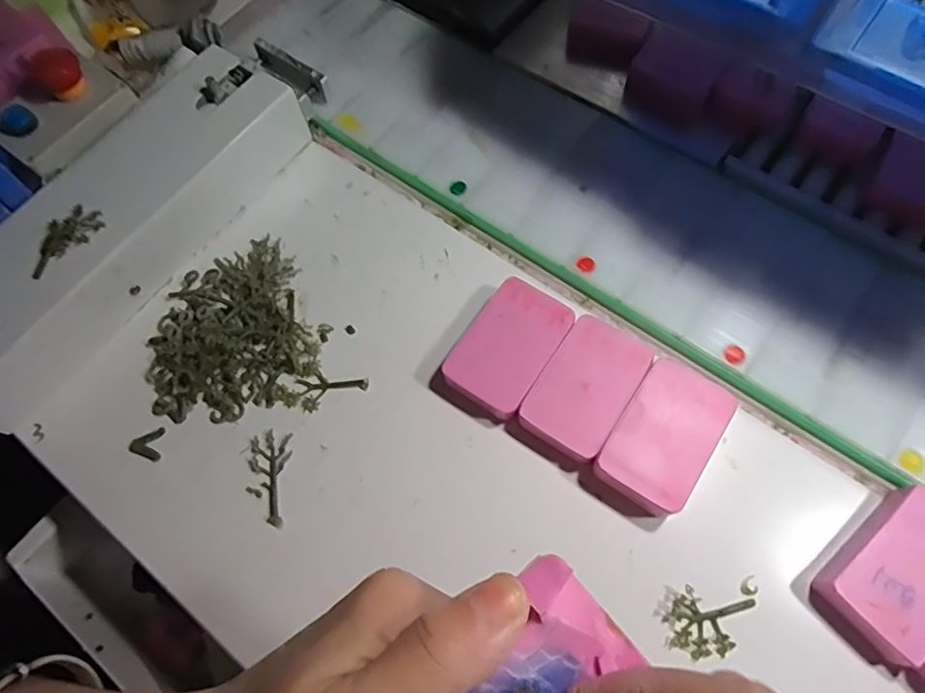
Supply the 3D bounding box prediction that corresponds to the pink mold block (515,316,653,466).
[{"bbox_3d":[0.065,0.022,0.306,0.045,0.019,0.074,32,74,14],"label":"pink mold block"}]

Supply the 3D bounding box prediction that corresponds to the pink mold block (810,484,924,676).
[{"bbox_3d":[0.204,0.105,0.266,0.075,0.017,0.047,-40,72,-12],"label":"pink mold block"}]

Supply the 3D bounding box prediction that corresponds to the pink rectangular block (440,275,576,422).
[{"bbox_3d":[0.025,0.001,0.318,0.047,0.019,0.072,32,74,14],"label":"pink rectangular block"}]

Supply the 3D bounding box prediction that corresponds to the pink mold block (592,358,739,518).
[{"bbox_3d":[0.103,0.047,0.294,0.045,0.022,0.075,32,74,14],"label":"pink mold block"}]

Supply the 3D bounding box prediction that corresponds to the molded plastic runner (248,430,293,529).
[{"bbox_3d":[-0.104,0.070,0.304,0.022,0.004,0.048,0,69,3],"label":"molded plastic runner"}]

